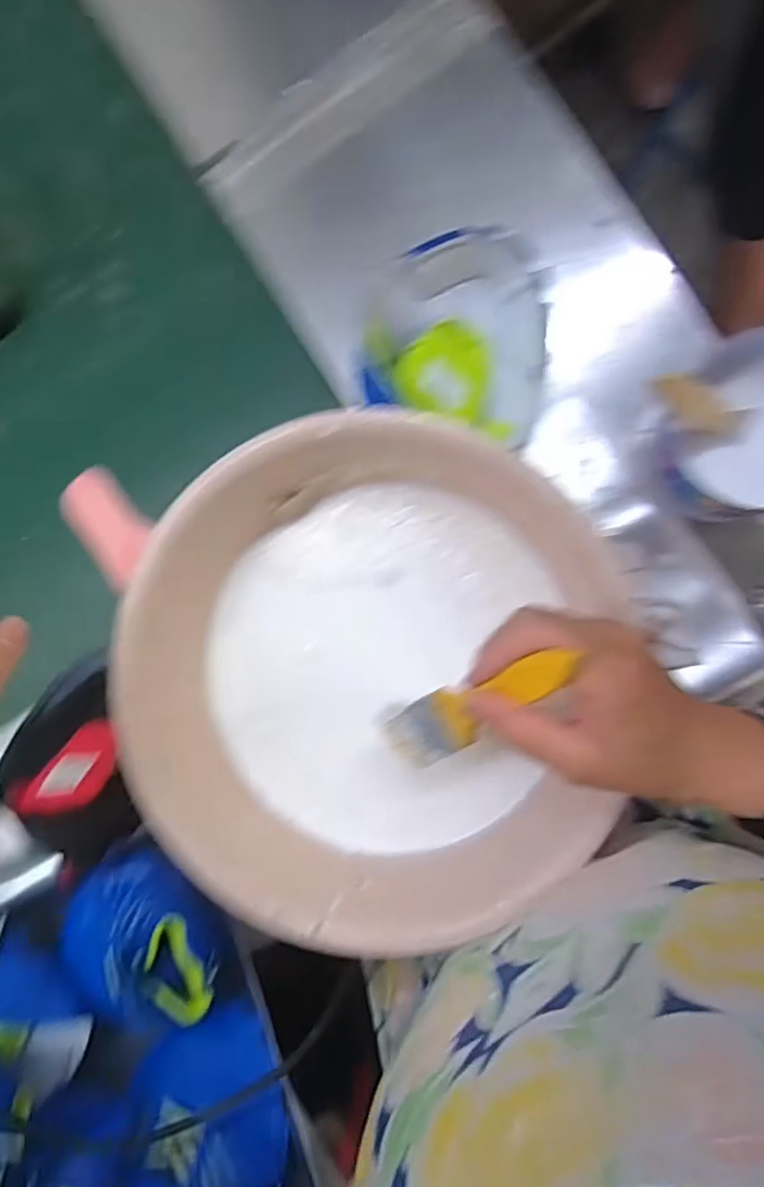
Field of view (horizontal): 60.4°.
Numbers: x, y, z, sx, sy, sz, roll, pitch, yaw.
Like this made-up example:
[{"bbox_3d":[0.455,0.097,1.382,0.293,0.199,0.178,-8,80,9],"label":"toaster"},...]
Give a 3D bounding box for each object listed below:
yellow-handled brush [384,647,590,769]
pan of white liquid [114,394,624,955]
[{"bbox_3d":[0.047,0.062,0.346,0.034,0.013,0.140,55,141,5],"label":"yellow-handled brush"},{"bbox_3d":[-0.012,0.051,0.433,0.274,0.112,0.288,0,90,8],"label":"pan of white liquid"}]

